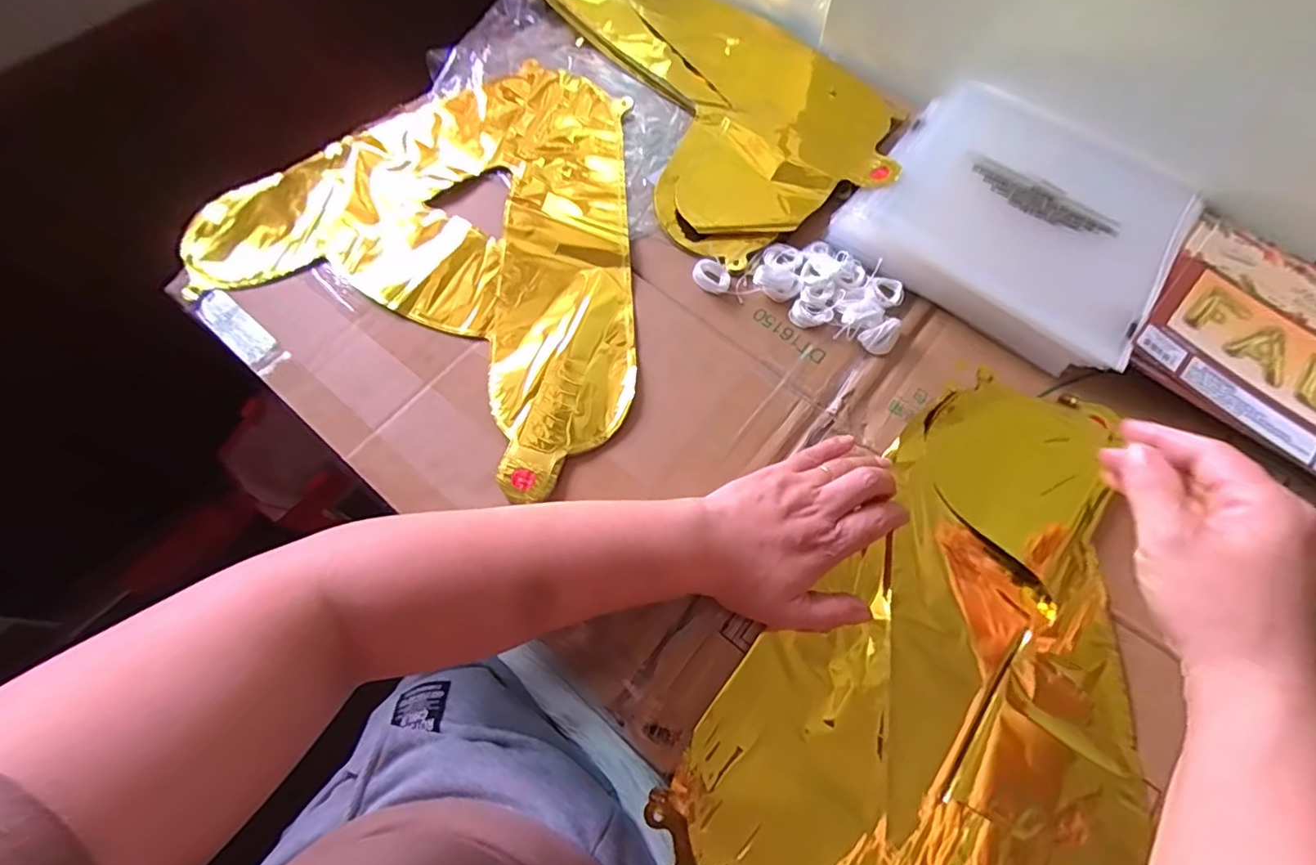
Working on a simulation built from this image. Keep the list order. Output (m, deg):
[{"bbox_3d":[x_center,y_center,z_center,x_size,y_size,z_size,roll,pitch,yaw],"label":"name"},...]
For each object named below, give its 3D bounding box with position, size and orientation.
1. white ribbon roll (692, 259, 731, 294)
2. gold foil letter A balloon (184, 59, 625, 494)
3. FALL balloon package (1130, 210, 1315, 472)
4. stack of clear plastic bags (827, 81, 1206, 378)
[{"bbox_3d":[0.042,-0.122,0.445,0.030,0.012,0.022,25,70,10],"label":"white ribbon roll"},{"bbox_3d":[-0.157,-0.180,0.467,0.396,0.012,0.348,25,70,10],"label":"gold foil letter A balloon"},{"bbox_3d":[0.462,-0.058,0.411,0.192,0.023,0.183,39,73,14],"label":"FALL balloon package"},{"bbox_3d":[0.291,-0.178,0.456,0.223,0.030,0.229,34,72,13],"label":"stack of clear plastic bags"}]

